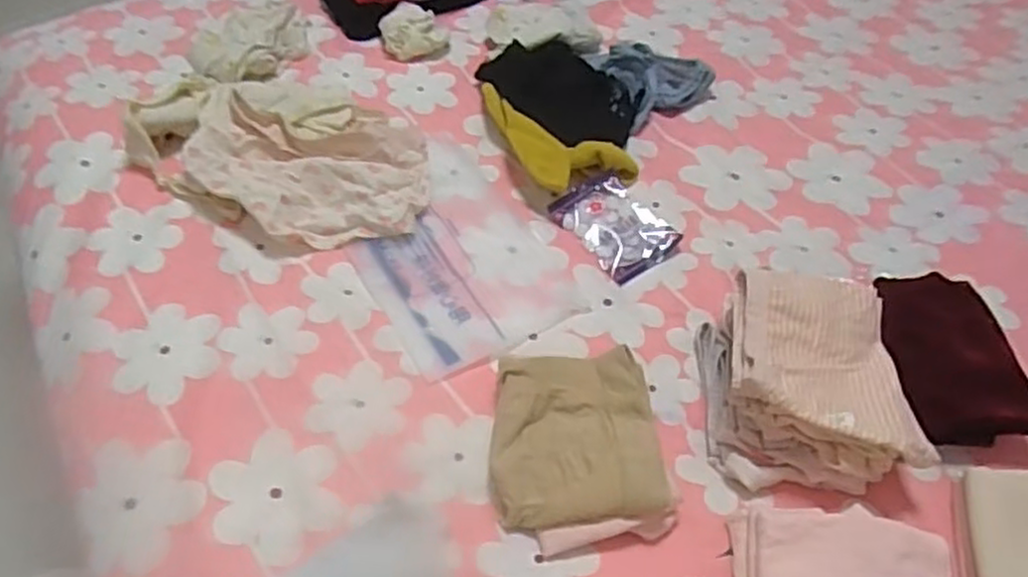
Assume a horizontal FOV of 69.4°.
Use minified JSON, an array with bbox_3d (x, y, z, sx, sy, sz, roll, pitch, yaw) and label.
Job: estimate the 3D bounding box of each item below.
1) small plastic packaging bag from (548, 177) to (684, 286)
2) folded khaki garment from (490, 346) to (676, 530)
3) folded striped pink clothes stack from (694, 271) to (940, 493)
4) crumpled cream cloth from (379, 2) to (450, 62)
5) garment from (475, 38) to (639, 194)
[{"bbox_3d":[0.095,-0.059,0.696,0.076,0.015,0.105,-31,60,-21],"label":"small plastic packaging bag"},{"bbox_3d":[0.044,0.110,0.548,0.119,0.031,0.124,-3,54,-3],"label":"folded khaki garment"},{"bbox_3d":[0.222,0.068,0.562,0.139,0.074,0.153,2,54,1],"label":"folded striped pink clothes stack"},{"bbox_3d":[-0.113,-0.290,0.841,0.073,0.040,0.054,-13,55,-10],"label":"crumpled cream cloth"},{"bbox_3d":[0.054,-0.181,0.764,0.145,0.043,0.193,-15,55,-12],"label":"garment"}]

